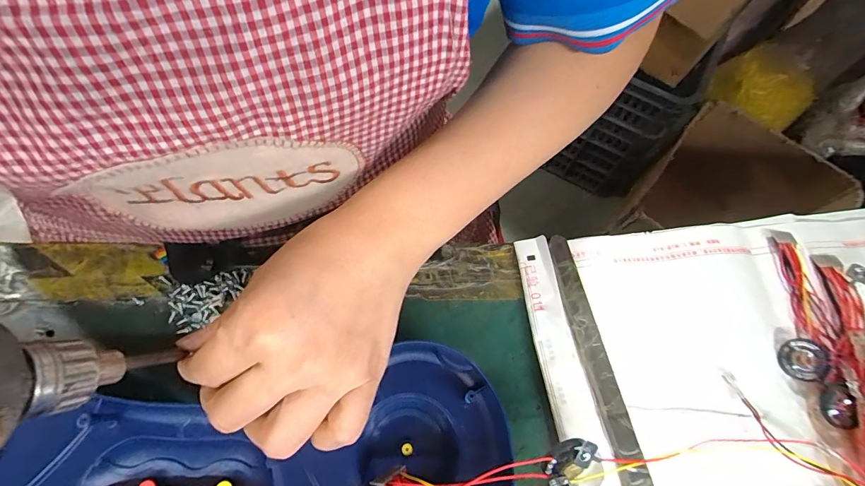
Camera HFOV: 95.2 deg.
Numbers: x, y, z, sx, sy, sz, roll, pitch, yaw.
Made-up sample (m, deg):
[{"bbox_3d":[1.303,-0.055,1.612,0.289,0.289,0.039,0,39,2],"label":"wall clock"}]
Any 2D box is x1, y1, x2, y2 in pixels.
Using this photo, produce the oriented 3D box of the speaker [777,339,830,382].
[{"bbox_3d":[0.262,0.082,0.280,0.029,0.004,0.029,-6,68,15],"label":"speaker"}]

